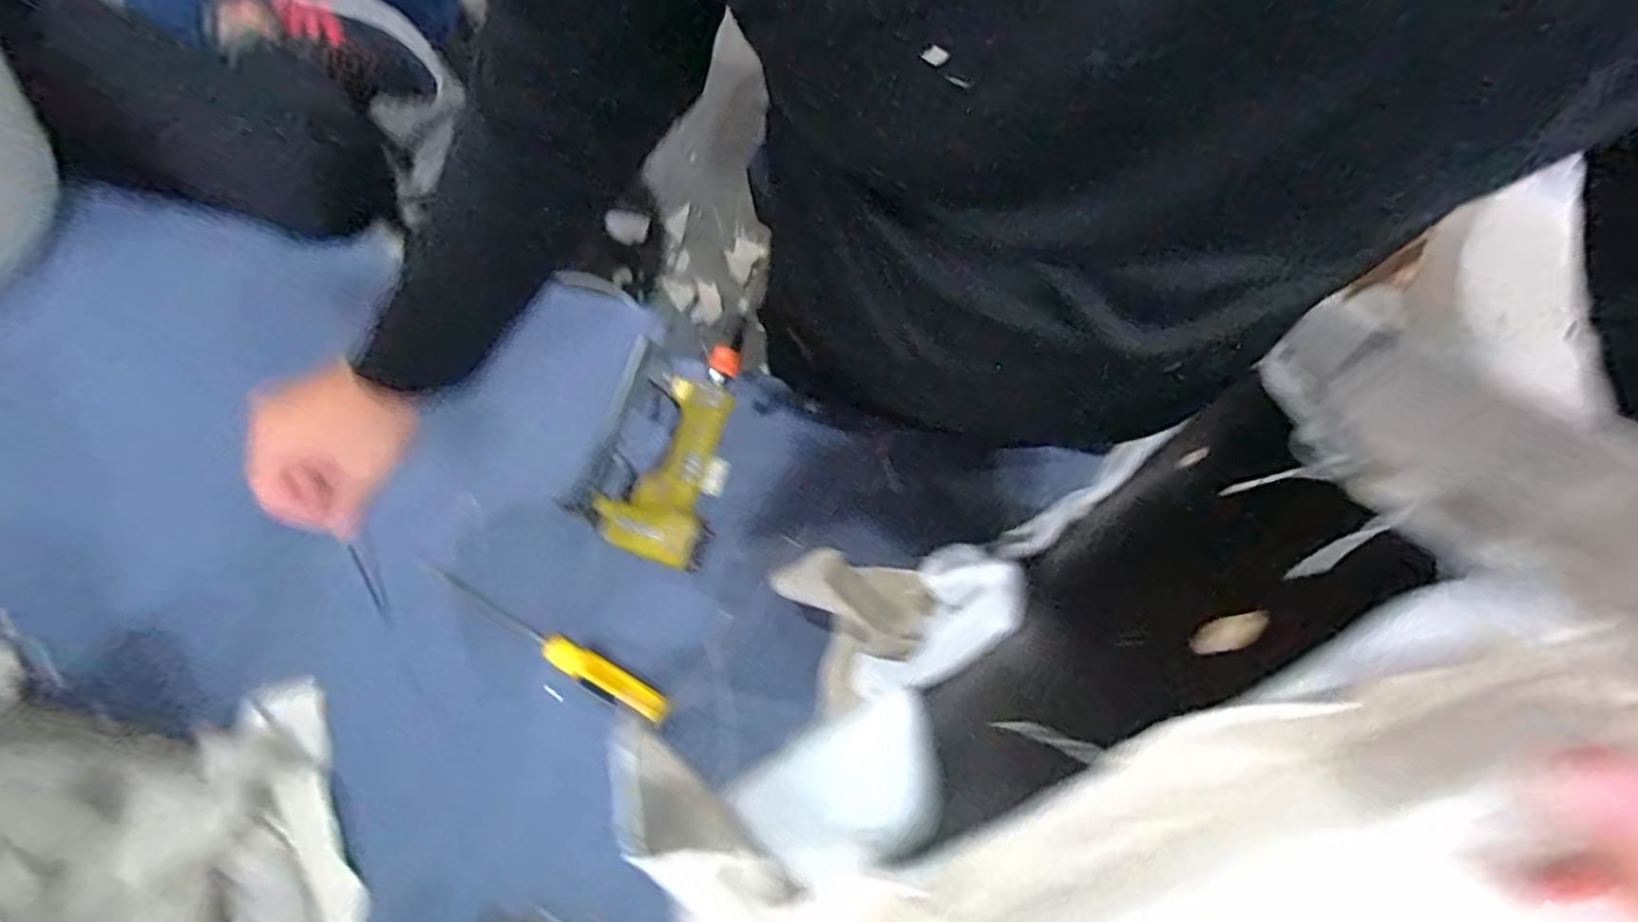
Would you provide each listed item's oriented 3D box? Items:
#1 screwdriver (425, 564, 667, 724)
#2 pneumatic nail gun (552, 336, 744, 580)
[{"bbox_3d":[-0.245,0.159,0.633,0.246,0.025,0.030,32,81,5],"label":"screwdriver"},{"bbox_3d":[-0.140,-0.026,0.667,0.130,0.050,0.224,20,80,3],"label":"pneumatic nail gun"}]

